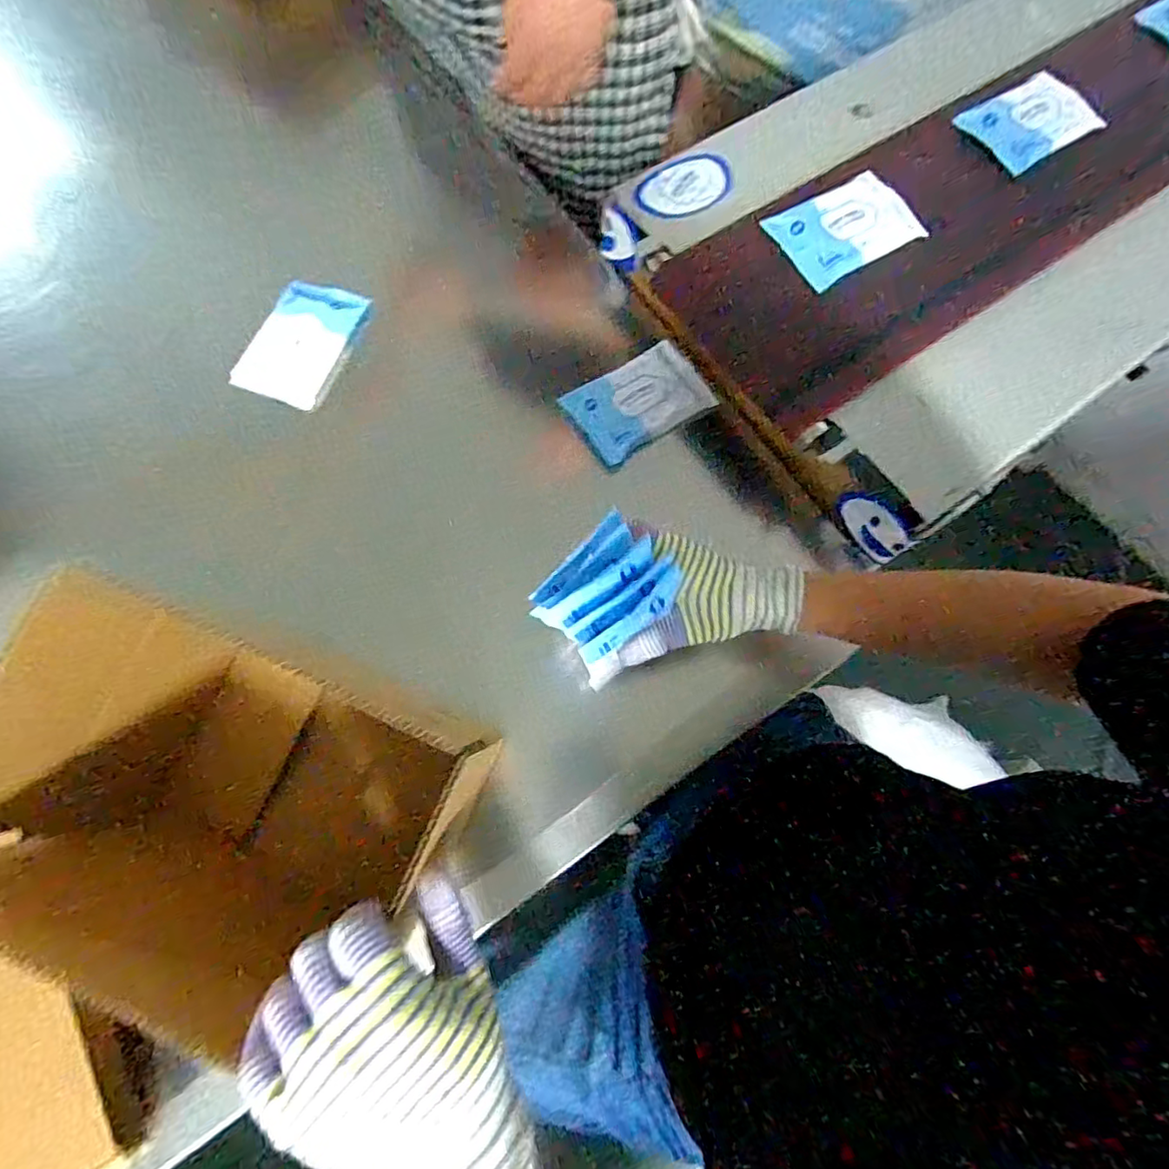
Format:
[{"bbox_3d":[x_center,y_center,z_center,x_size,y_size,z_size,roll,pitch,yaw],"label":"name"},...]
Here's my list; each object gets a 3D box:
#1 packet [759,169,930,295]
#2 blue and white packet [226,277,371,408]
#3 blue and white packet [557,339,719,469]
[{"bbox_3d":[0.245,-0.337,0.555,0.148,0.012,0.092,-31,75,-13],"label":"packet"},{"bbox_3d":[-0.283,-0.245,0.596,0.092,0.013,0.136,21,74,5],"label":"blue and white packet"},{"bbox_3d":[0.055,-0.181,0.578,0.139,0.019,0.091,-34,77,-11],"label":"blue and white packet"}]

